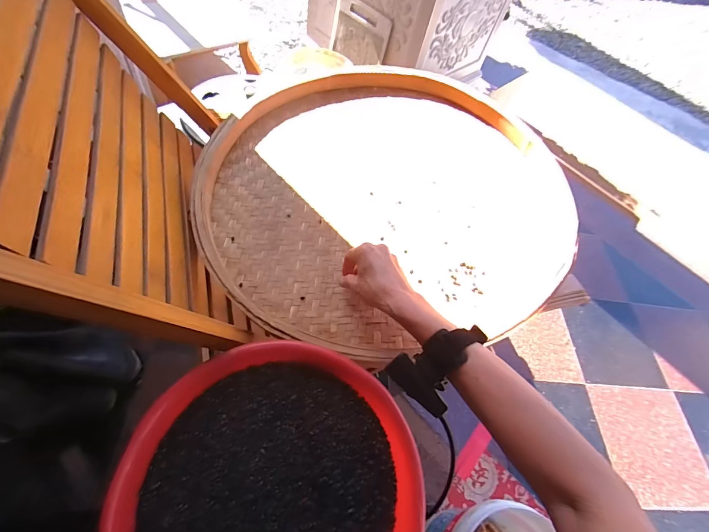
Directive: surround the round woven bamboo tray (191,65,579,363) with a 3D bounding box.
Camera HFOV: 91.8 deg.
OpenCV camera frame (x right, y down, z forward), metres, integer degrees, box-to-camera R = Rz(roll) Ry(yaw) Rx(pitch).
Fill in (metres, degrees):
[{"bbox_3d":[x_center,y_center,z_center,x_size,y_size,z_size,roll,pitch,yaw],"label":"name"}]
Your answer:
[{"bbox_3d":[0.045,-0.139,0.569,0.552,0.056,0.559,2,57,-3],"label":"round woven bamboo tray"}]

